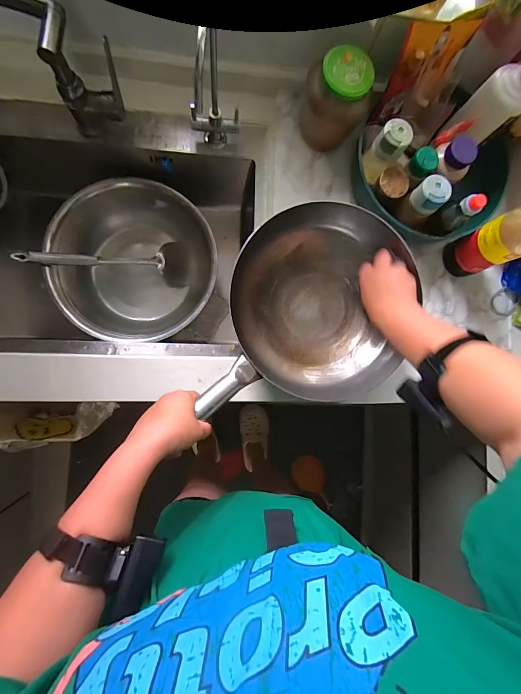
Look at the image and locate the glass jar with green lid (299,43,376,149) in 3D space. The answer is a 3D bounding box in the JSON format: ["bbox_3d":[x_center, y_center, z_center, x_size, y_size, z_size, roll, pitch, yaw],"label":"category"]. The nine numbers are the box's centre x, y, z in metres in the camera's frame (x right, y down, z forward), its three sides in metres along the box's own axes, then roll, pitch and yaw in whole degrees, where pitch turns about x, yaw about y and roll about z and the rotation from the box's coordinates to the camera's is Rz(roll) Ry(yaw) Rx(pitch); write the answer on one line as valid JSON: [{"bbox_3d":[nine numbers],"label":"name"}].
[{"bbox_3d":[0.126,-0.424,0.563,0.092,0.117,0.092,0,87,-7],"label":"glass jar with green lid"}]

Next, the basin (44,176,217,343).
[{"bbox_3d":[-0.260,-0.161,0.700,0.316,0.153,0.292,0,87,-7],"label":"basin"}]

